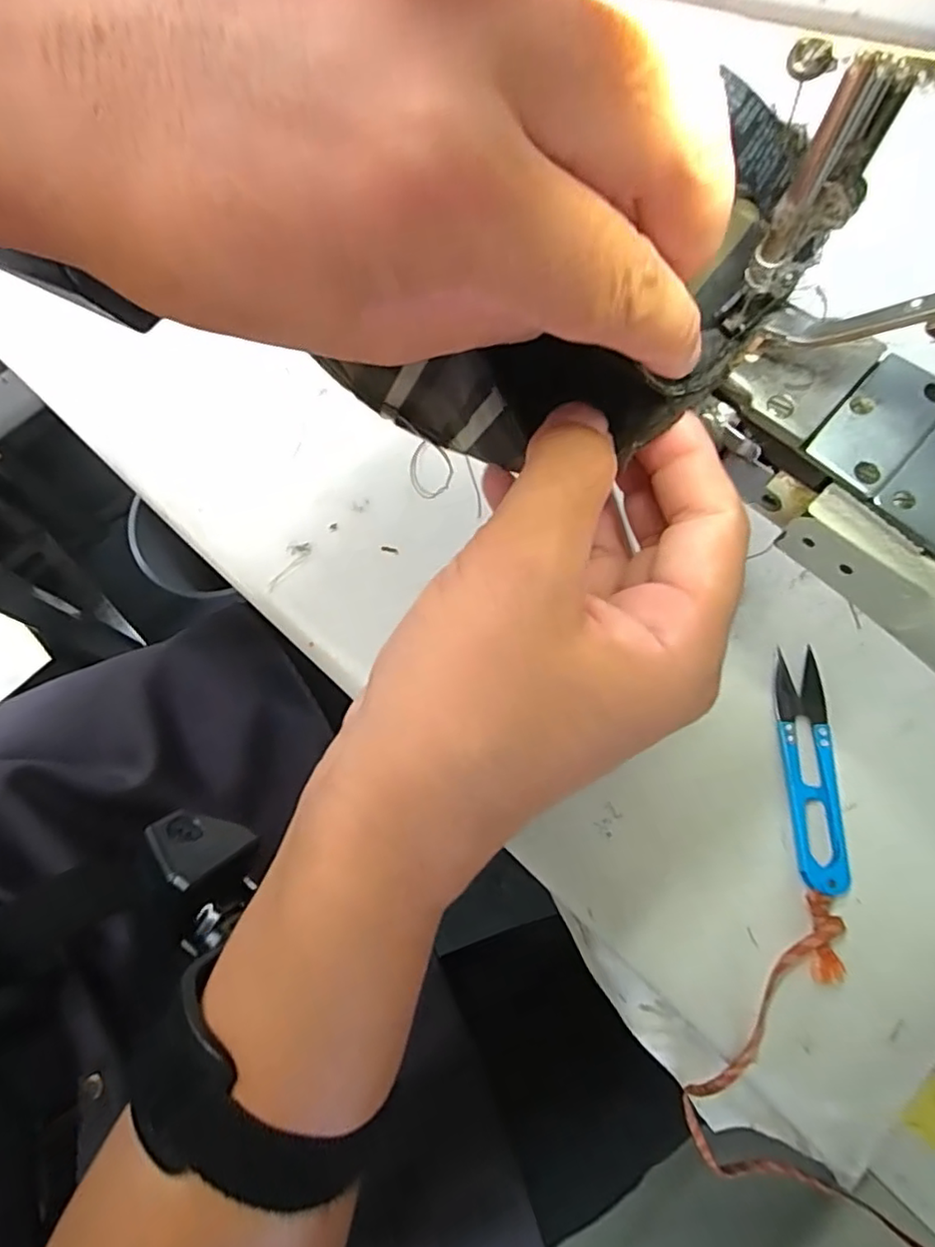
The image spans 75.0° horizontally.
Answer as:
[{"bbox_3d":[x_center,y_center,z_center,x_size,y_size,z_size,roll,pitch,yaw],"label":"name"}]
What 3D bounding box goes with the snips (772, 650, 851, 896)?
[{"bbox_3d":[0.149,0.061,0.262,0.023,0.011,0.100,1,72,3],"label":"snips"}]

